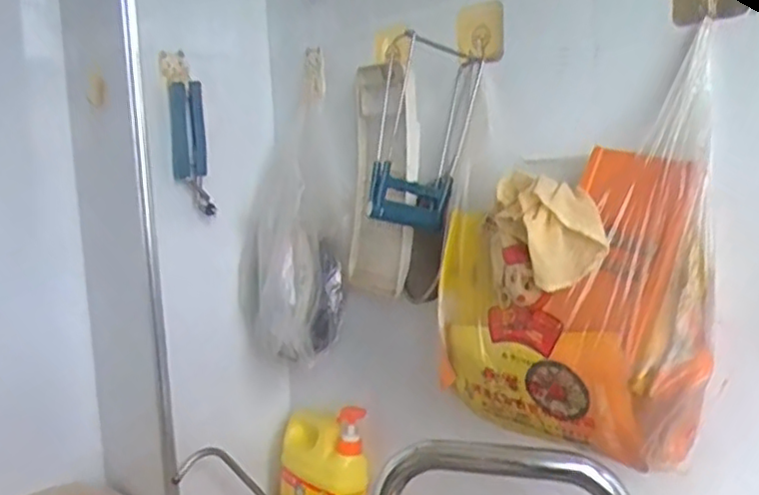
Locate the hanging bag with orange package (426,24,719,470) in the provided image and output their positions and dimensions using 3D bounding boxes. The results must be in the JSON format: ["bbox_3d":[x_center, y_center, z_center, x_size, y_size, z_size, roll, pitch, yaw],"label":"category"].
[{"bbox_3d":[0.153,0.017,0.550,0.098,0.286,0.214,-8,9,-41],"label":"hanging bag with orange package"}]

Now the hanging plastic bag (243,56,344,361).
[{"bbox_3d":[-0.106,-0.036,0.800,0.106,0.329,0.143,-4,7,-16],"label":"hanging plastic bag"}]

